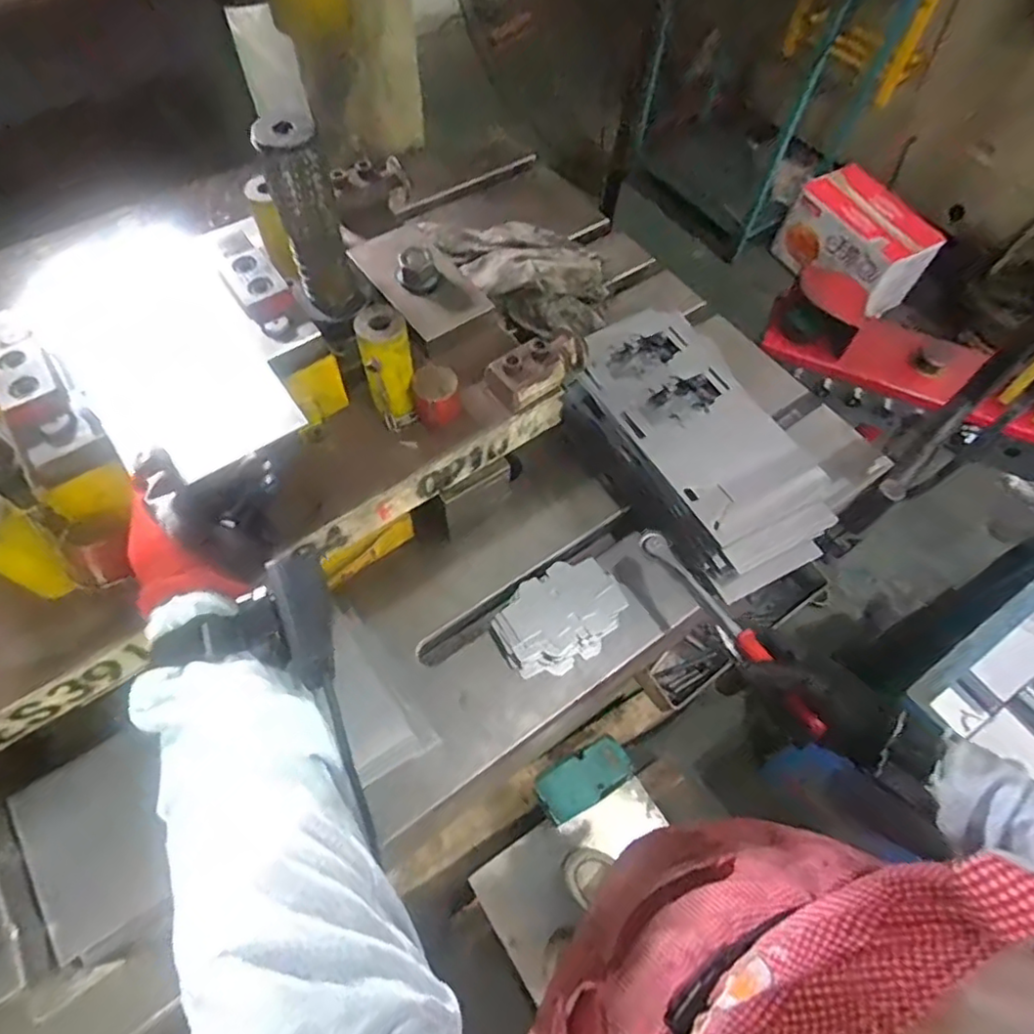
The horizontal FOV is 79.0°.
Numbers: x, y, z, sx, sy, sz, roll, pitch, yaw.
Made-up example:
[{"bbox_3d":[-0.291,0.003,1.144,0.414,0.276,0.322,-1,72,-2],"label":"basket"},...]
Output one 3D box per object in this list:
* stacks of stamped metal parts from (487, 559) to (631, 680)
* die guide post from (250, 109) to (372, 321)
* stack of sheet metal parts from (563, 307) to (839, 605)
[{"bbox_3d":[0.041,0.096,0.599,0.121,0.025,0.085,-30,66,-16],"label":"stacks of stamped metal parts"},{"bbox_3d":[-0.163,-0.227,0.501,0.056,0.158,0.045,-18,63,-11],"label":"die guide post"},{"bbox_3d":[0.182,-0.080,0.666,0.174,0.092,0.330,-28,66,-15],"label":"stack of sheet metal parts"}]

